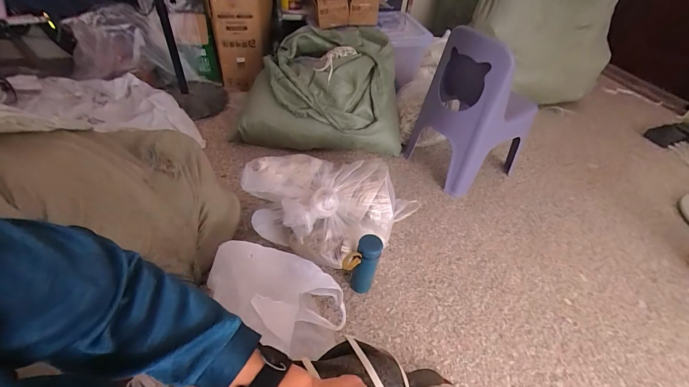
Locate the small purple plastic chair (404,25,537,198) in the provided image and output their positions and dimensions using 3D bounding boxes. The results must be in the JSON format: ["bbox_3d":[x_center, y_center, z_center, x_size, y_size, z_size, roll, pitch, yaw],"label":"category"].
[{"bbox_3d":[0.507,-0.315,1.236,0.342,0.566,0.368,-32,55,-33],"label":"small purple plastic chair"}]

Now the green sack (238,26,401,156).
[{"bbox_3d":[-0.096,-0.446,1.393,0.729,0.417,0.387,8,44,1],"label":"green sack"}]

